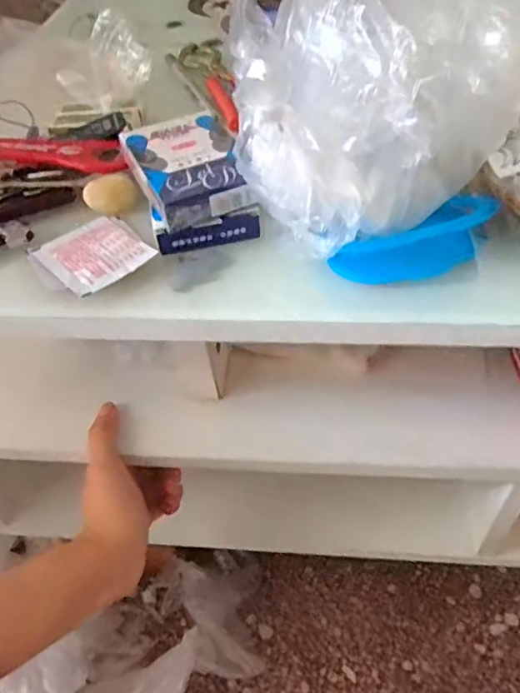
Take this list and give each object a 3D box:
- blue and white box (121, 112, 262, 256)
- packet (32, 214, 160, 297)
[{"bbox_3d":[-0.042,-0.098,0.324,0.058,0.037,0.091,-18,50,-10],"label":"blue and white box"},{"bbox_3d":[-0.093,-0.052,0.312,0.053,0.006,0.057,-33,54,-22],"label":"packet"}]

